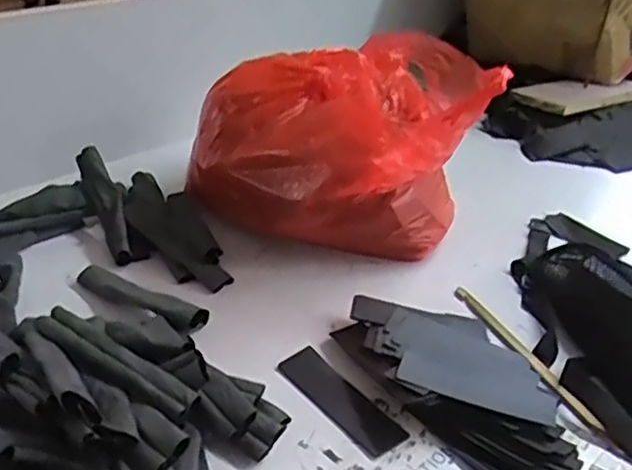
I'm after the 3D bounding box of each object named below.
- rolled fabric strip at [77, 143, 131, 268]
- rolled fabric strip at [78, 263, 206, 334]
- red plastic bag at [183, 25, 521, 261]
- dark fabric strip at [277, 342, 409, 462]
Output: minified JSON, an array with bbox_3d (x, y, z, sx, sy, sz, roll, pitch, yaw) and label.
[{"bbox_3d":[-0.274,-0.034,0.874,0.041,0.050,0.185,-13,57,-25],"label":"rolled fabric strip"},{"bbox_3d":[-0.202,0.071,0.749,0.191,0.019,0.034,15,46,33],"label":"rolled fabric strip"},{"bbox_3d":[0.022,-0.124,0.855,0.355,0.218,0.271,-1,33,-8],"label":"red plastic bag"},{"bbox_3d":[0.024,0.164,0.667,0.049,0.009,0.144,-23,42,-35],"label":"dark fabric strip"}]

